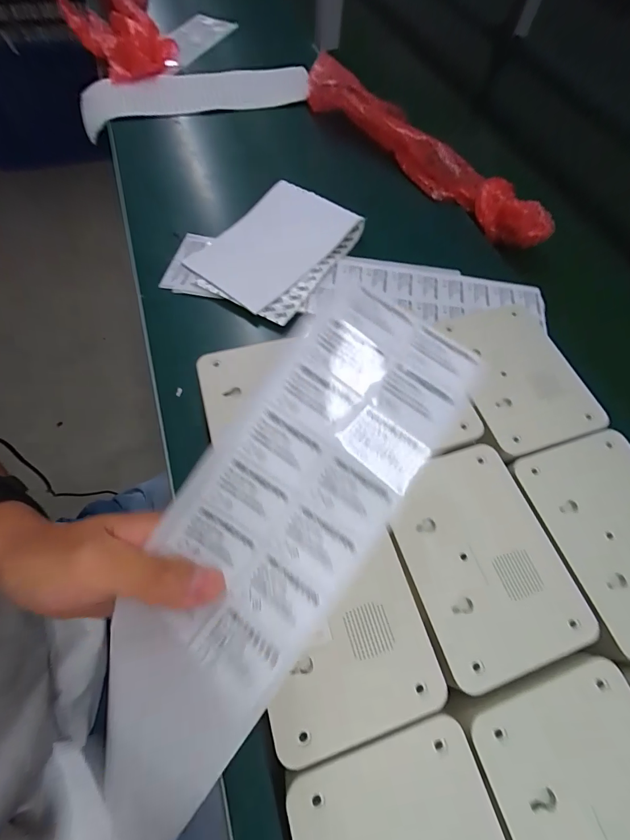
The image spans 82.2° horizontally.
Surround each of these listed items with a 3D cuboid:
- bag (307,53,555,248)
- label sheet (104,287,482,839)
[{"bbox_3d":[0.154,-0.388,0.511,0.082,0.074,0.431,-39,72,-20],"label":"bag"},{"bbox_3d":[-0.022,0.057,0.182,0.095,0.017,0.277,30,82,13],"label":"label sheet"}]

